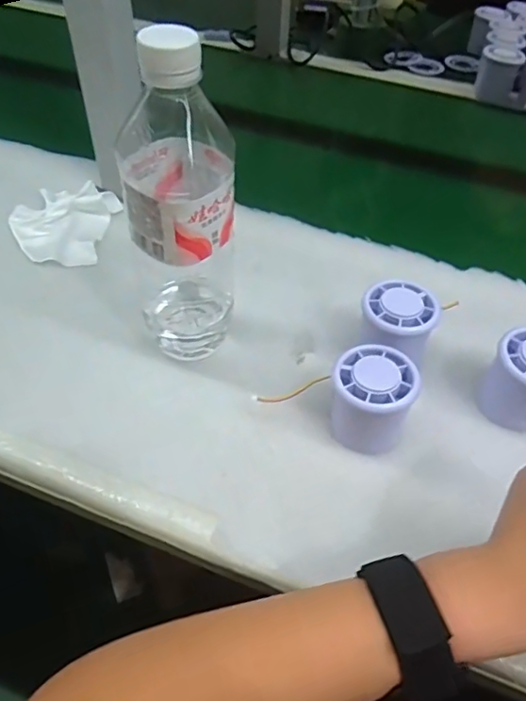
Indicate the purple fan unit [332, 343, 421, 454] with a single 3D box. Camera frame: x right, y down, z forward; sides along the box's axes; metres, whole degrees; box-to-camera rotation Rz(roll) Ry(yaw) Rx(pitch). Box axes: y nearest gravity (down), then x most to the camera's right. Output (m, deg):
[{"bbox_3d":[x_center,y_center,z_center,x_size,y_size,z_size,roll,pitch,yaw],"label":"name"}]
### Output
[{"bbox_3d":[0.074,0.034,0.376,0.053,0.056,0.053,20,51,13],"label":"purple fan unit"}]

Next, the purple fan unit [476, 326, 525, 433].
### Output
[{"bbox_3d":[0.188,0.022,0.391,0.052,0.055,0.051,2,49,-2],"label":"purple fan unit"}]

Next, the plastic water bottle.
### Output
[{"bbox_3d":[-0.054,-0.084,0.359,0.077,0.223,0.070,-5,50,-8],"label":"plastic water bottle"}]

